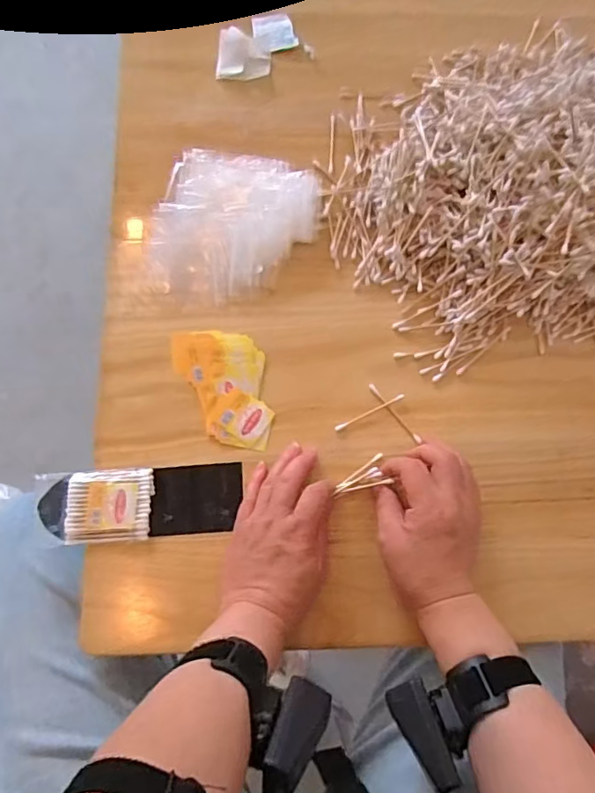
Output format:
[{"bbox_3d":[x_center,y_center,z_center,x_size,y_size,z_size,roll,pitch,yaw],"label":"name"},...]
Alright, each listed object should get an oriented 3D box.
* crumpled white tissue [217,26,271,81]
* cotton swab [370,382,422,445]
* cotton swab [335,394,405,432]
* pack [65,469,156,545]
[{"bbox_3d":[-0.060,-0.384,0.614,0.058,0.019,0.051,3,76,-1],"label":"crumpled white tissue"},{"bbox_3d":[0.093,0.015,0.525,0.006,0.004,0.071,-37,80,-10],"label":"cotton swab"},{"bbox_3d":[0.070,0.016,0.525,0.073,0.004,0.005,-25,78,-8],"label":"cotton swab"},{"bbox_3d":[-0.169,0.098,0.491,0.076,0.014,0.063,-3,76,-3],"label":"pack"}]

